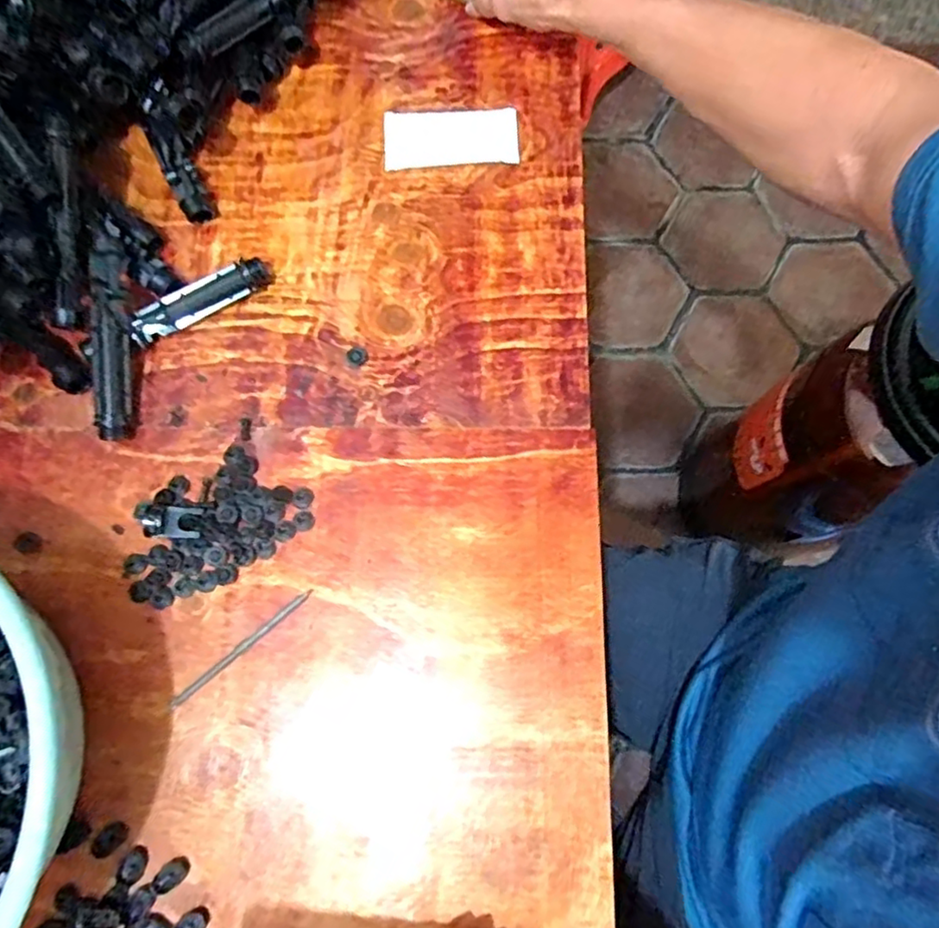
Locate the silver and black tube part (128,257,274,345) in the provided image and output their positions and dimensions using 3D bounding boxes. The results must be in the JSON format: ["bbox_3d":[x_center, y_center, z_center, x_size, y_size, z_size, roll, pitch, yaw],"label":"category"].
[{"bbox_3d":[-0.205,-0.127,0.475,0.110,0.020,0.024,-28,79,-6],"label":"silver and black tube part"}]

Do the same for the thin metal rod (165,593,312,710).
[{"bbox_3d":[-0.155,0.125,0.424,0.116,0.004,0.006,-40,80,-8],"label":"thin metal rod"}]

